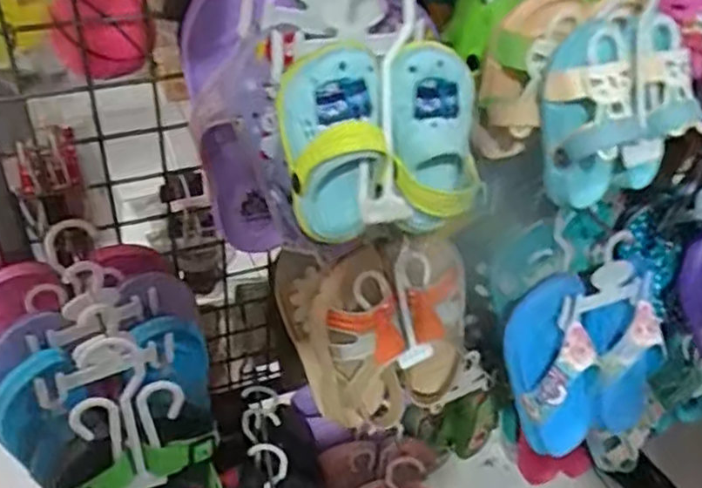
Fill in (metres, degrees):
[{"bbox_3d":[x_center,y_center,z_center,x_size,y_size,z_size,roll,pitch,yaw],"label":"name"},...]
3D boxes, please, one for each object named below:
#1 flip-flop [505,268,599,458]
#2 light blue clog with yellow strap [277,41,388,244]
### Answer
[{"bbox_3d":[0.204,0.121,0.667,0.091,0.189,0.049,-22,24,-29],"label":"flip-flop"},{"bbox_3d":[-0.013,-0.056,0.427,0.061,0.120,0.048,1,42,-6],"label":"light blue clog with yellow strap"}]

